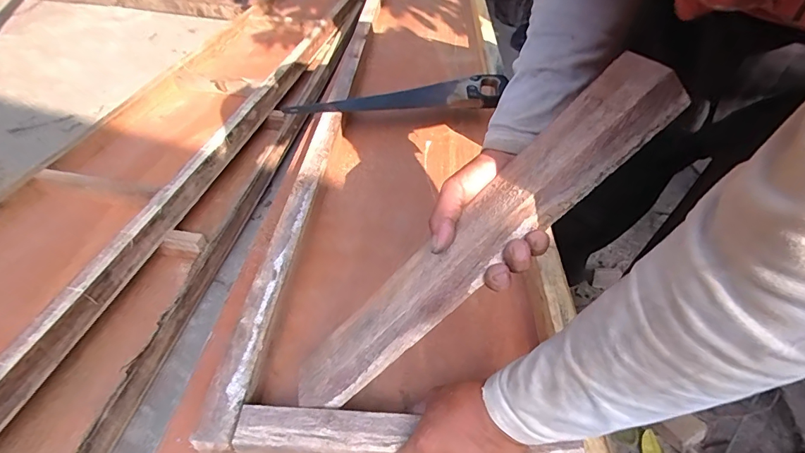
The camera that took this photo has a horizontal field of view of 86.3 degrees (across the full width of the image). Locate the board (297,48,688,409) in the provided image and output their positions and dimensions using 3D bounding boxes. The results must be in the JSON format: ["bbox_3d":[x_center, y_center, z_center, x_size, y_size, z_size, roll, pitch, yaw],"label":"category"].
[{"bbox_3d":[0.050,0.026,0.387,0.034,0.416,0.056,31,23,-38],"label":"board"}]

